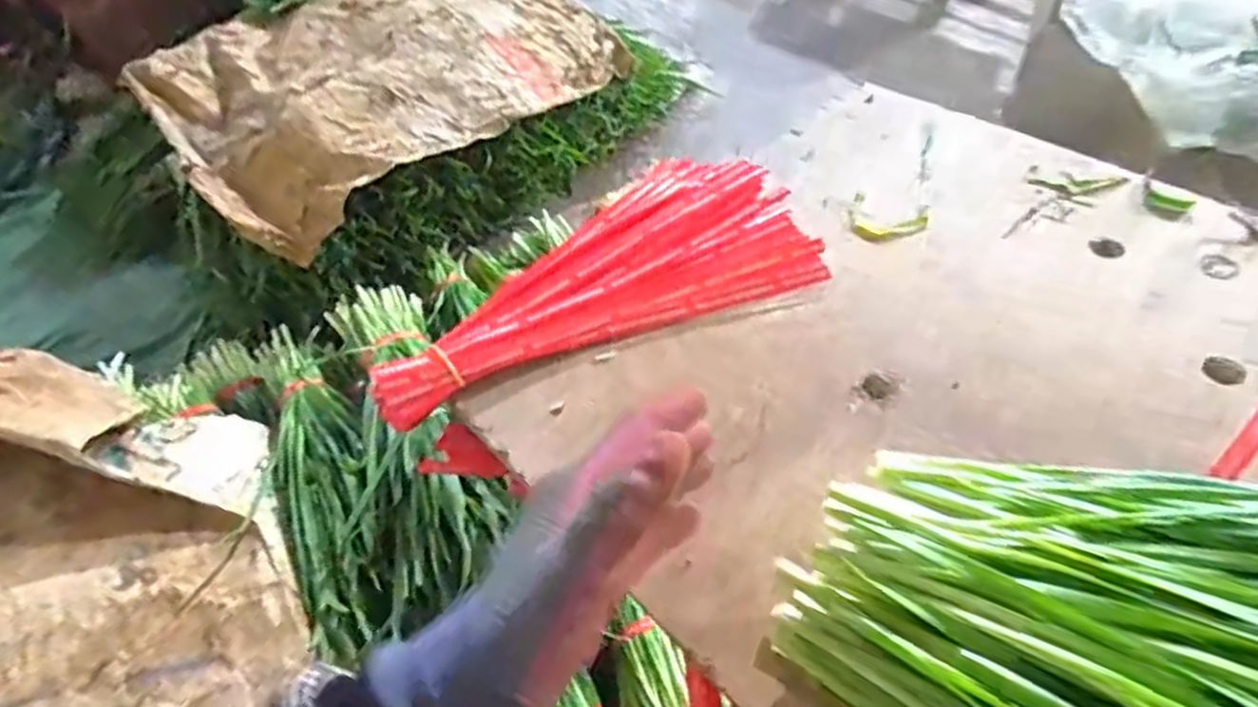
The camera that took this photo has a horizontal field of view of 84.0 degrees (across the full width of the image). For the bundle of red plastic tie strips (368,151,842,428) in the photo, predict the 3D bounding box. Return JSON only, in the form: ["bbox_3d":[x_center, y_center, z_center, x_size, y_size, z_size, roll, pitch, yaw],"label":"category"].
[{"bbox_3d":[-0.029,-0.049,0.515,0.333,0.047,0.132,-22,51,-12],"label":"bundle of red plastic tie strips"}]

